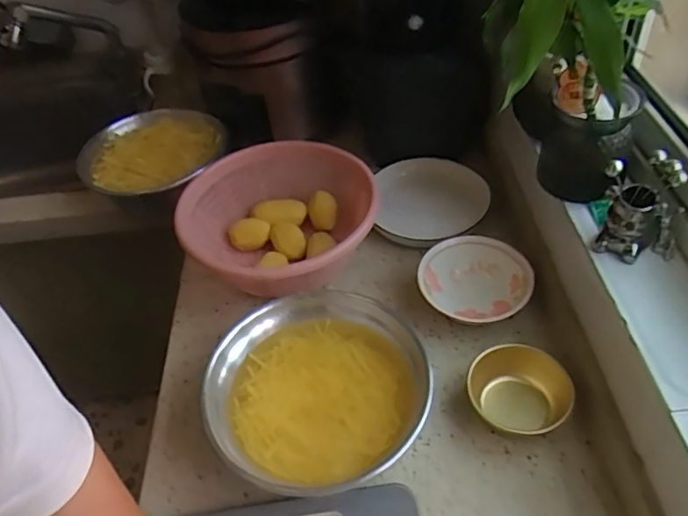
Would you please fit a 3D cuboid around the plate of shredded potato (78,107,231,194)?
[{"bbox_3d":[-0.336,-0.192,1.006,0.235,0.044,0.224,-3,45,3],"label":"plate of shredded potato"}]

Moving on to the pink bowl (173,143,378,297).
[{"bbox_3d":[-0.099,-0.048,0.862,0.279,0.111,0.272,-3,45,3],"label":"pink bowl"}]

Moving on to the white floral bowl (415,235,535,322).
[{"bbox_3d":[0.180,0.041,0.797,0.146,0.057,0.136,-3,45,3],"label":"white floral bowl"}]

